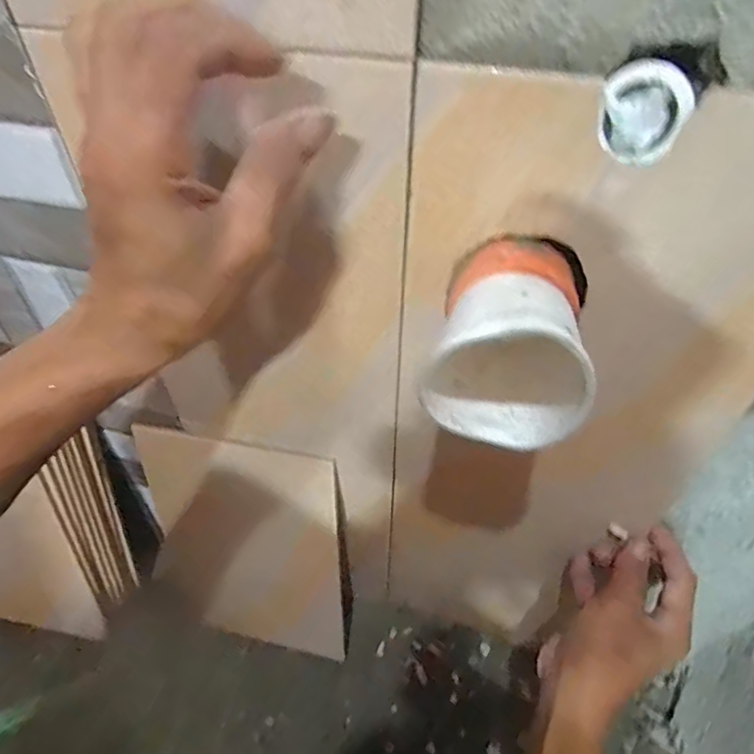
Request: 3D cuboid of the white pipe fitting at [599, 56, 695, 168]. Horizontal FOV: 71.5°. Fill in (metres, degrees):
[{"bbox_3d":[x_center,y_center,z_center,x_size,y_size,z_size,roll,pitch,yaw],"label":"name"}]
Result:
[{"bbox_3d":[0.108,-0.107,0.213,0.032,0.034,0.015,10,47,9],"label":"white pipe fitting"}]

